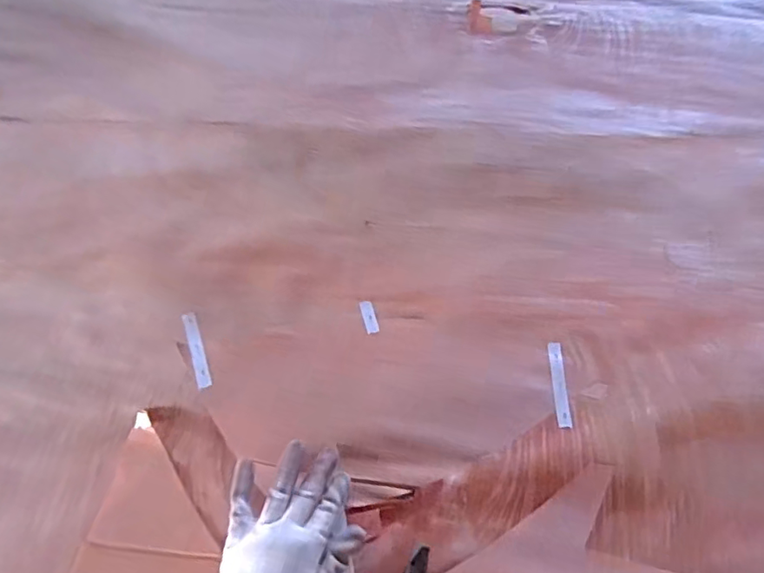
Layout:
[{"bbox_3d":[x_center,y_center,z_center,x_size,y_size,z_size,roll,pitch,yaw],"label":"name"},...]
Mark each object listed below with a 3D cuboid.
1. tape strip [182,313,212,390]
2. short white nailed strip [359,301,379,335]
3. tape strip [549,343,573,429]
[{"bbox_3d":[-0.197,0.067,0.574,0.013,0.008,0.088,-18,59,-12],"label":"tape strip"},{"bbox_3d":[-0.014,0.033,0.600,0.014,0.004,0.043,-11,58,-8],"label":"short white nailed strip"},{"bbox_3d":[0.183,0.100,0.556,0.014,0.004,0.092,3,57,1],"label":"tape strip"}]

